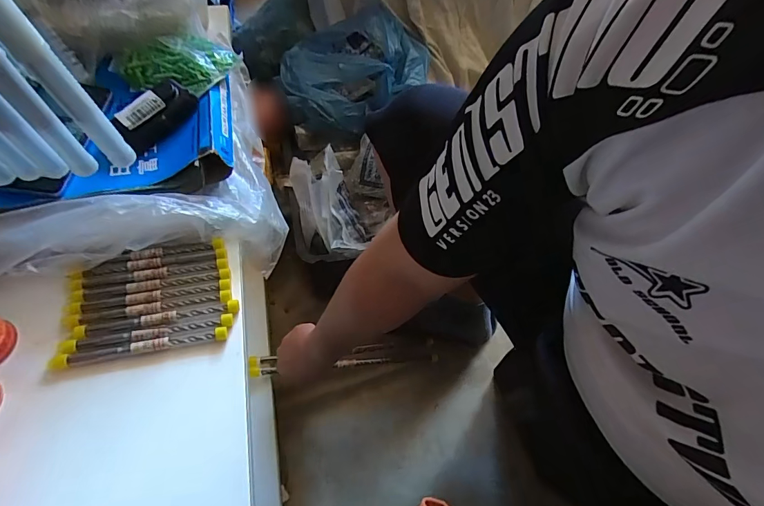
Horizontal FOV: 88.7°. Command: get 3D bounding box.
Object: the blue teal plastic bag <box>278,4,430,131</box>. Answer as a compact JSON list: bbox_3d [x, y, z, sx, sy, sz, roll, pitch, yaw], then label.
[{"bbox_3d":[-0.053,-0.375,0.792,0.288,0.093,0.224,-28,66,-18],"label":"blue teal plastic bag"}]

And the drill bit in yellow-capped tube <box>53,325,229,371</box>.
[{"bbox_3d":[-0.243,0.095,0.397,0.159,0.017,0.013,-11,62,-9],"label":"drill bit in yellow-capped tube"}]

